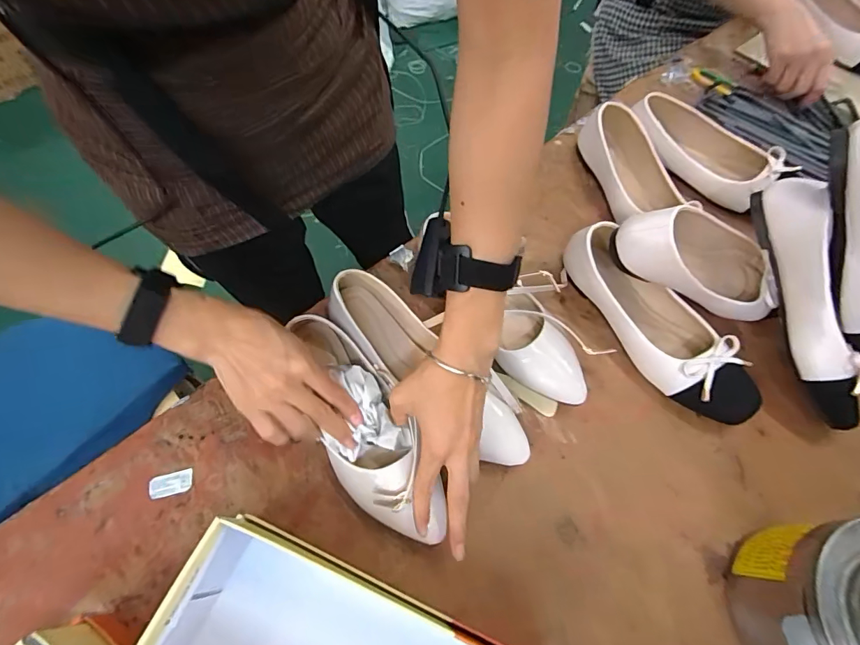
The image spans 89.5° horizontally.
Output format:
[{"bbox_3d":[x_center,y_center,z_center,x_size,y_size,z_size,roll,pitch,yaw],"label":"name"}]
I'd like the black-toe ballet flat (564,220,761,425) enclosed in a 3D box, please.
[{"bbox_3d":[0.252,-0.004,0.478,0.085,0.065,0.245,-25,67,-13],"label":"black-toe ballet flat"}]

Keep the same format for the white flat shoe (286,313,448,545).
[{"bbox_3d":[-0.068,0.093,0.417,0.074,0.054,0.245,-24,65,-13],"label":"white flat shoe"}]

